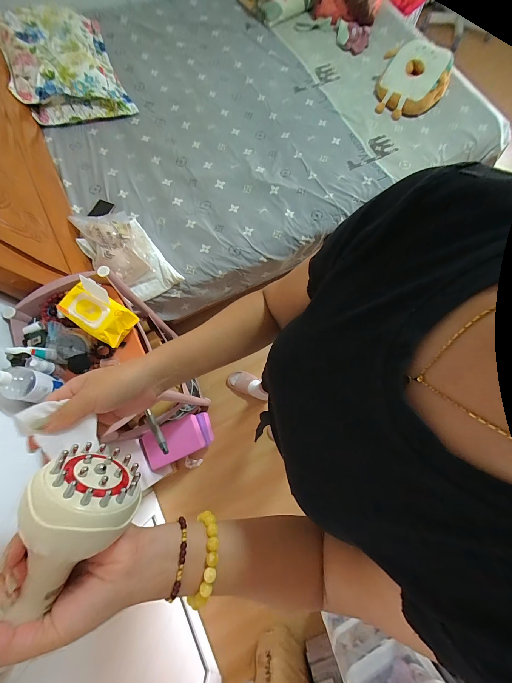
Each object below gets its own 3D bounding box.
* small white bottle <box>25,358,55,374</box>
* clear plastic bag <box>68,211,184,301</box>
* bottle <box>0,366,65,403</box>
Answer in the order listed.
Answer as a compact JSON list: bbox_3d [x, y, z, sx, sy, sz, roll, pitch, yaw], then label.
[{"bbox_3d":[-0.522,0.059,0.649,0.033,0.056,0.028,15,75,4],"label":"small white bottle"},{"bbox_3d":[-0.526,-0.353,1.071,0.239,0.150,0.417,-39,78,-10],"label":"clear plastic bag"},{"bbox_3d":[-0.502,0.096,0.585,0.060,0.143,0.071,13,75,3],"label":"bottle"}]

